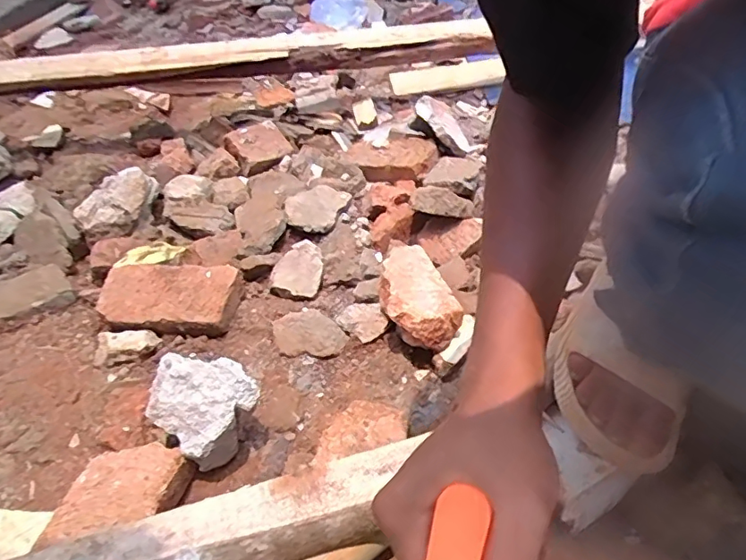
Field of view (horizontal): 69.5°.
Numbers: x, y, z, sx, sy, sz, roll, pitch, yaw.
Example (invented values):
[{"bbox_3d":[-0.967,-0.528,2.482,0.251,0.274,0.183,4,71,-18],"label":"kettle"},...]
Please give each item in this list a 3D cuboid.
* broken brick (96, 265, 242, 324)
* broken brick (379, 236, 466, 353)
[{"bbox_3d":[-0.255,0.016,0.664,0.160,0.036,0.080,2,41,7],"label":"broken brick"},{"bbox_3d":[0.045,0.014,0.639,0.077,0.049,0.158,-13,42,-10],"label":"broken brick"}]

